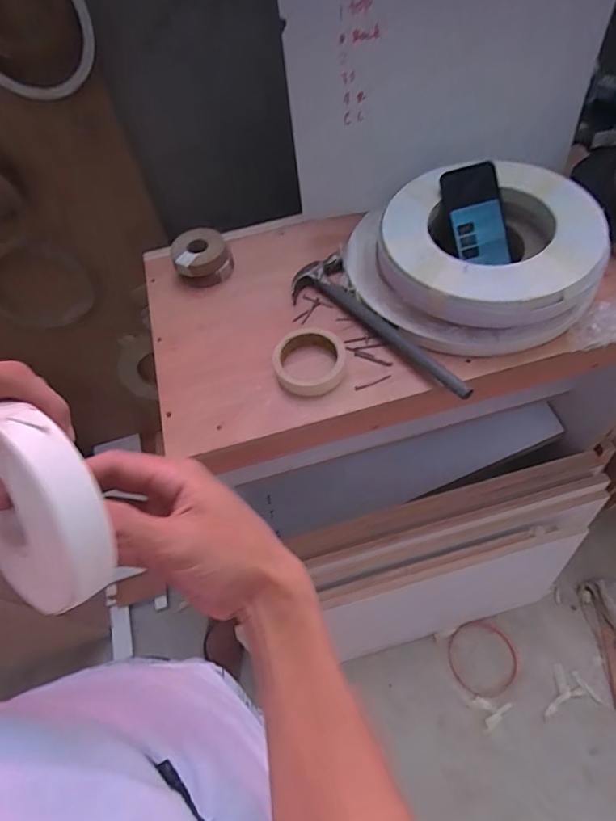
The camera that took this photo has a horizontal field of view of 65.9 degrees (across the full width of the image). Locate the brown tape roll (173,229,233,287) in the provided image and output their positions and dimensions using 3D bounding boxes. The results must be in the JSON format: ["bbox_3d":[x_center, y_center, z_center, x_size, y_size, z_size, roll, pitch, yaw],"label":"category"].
[{"bbox_3d":[-0.164,-0.238,0.737,0.087,0.039,0.094,-3,57,5],"label":"brown tape roll"}]

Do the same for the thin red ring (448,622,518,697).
[{"bbox_3d":[0.430,0.611,1.173,0.164,0.012,0.163,-1,60,2],"label":"thin red ring"}]

